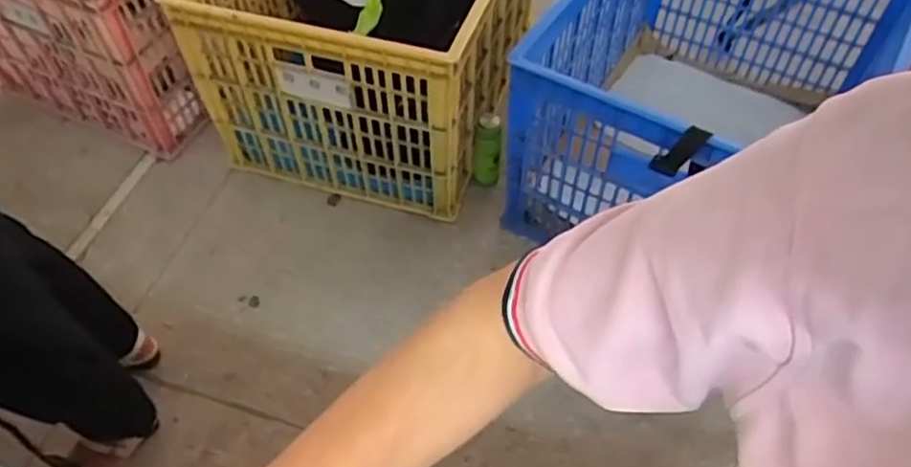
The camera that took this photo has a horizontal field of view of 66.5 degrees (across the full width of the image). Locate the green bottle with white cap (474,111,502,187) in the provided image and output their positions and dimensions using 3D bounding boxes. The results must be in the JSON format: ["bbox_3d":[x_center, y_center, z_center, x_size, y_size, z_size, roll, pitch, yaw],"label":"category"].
[{"bbox_3d":[0.082,-0.204,1.773,0.072,0.205,0.077,5,53,4],"label":"green bottle with white cap"}]

